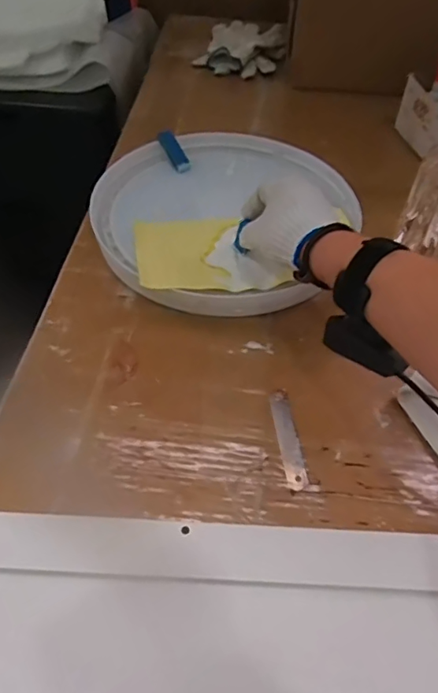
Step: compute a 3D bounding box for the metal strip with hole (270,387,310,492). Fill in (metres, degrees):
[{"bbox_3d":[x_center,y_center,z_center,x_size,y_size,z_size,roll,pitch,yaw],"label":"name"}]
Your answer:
[{"bbox_3d":[0.059,0.077,0.455,0.017,0.004,0.096,-5,47,-5],"label":"metal strip with hole"}]

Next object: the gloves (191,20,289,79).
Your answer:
[{"bbox_3d":[0.046,-0.539,0.943,0.147,0.042,0.194,10,50,6],"label":"gloves"}]

